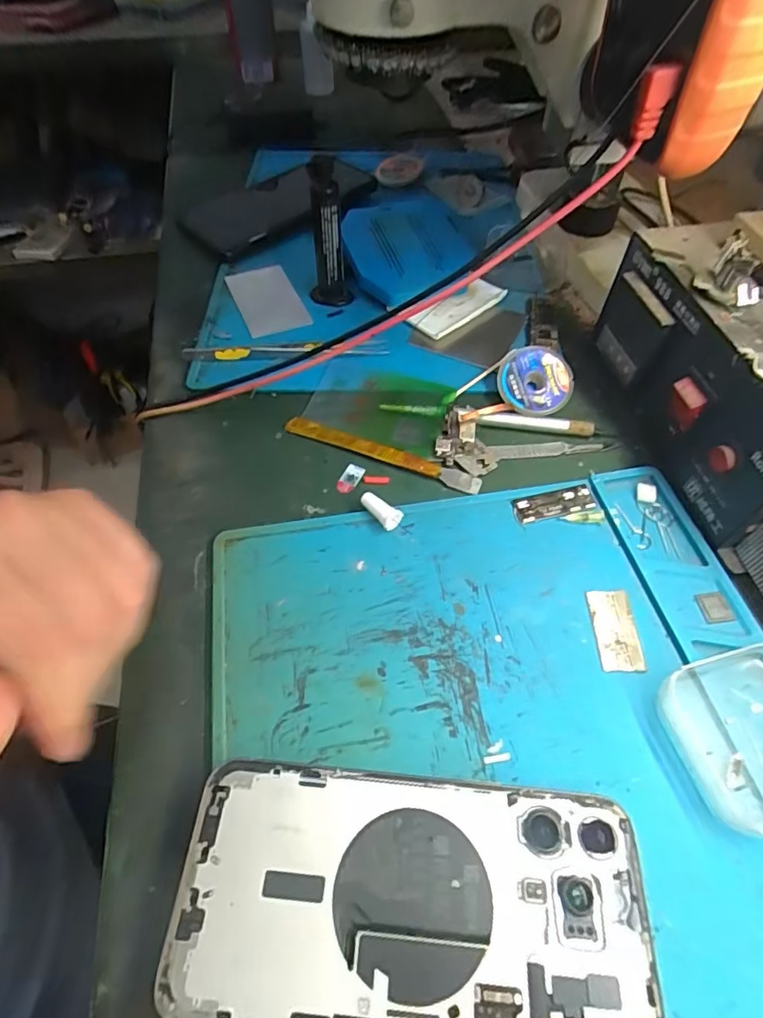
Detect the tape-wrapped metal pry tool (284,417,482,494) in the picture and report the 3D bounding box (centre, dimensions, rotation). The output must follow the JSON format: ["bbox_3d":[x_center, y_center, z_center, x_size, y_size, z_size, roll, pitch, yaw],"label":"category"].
[{"bbox_3d":[-0.001,-0.034,0.306,0.120,0.006,0.012,19,57,15],"label":"tape-wrapped metal pry tool"}]

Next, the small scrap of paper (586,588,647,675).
[{"bbox_3d":[0.109,0.055,0.243,0.019,0.004,0.039,0,54,1],"label":"small scrap of paper"}]

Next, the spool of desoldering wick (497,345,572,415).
[{"bbox_3d":[0.095,-0.080,0.326,0.045,0.011,0.045,0,81,2],"label":"spool of desoldering wick"}]

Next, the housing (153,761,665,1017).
[{"bbox_3d":[0.010,0.135,0.182,0.156,0.012,0.075,3,54,3],"label":"housing"}]

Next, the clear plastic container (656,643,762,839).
[{"bbox_3d":[0.152,0.090,0.210,0.064,0.018,0.064,-15,55,-9],"label":"clear plastic container"}]

